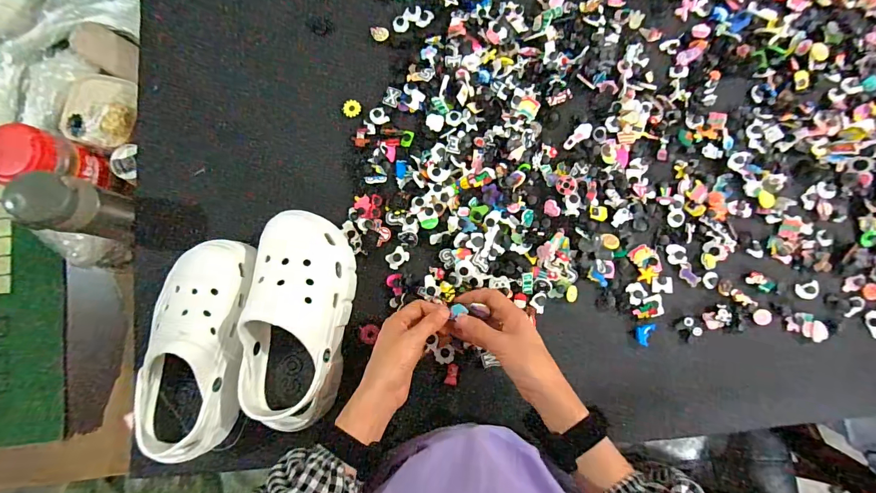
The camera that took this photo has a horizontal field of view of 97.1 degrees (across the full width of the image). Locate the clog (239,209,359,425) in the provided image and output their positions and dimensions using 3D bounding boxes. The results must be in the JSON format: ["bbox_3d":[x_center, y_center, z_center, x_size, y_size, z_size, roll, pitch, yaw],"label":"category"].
[{"bbox_3d":[-0.162,0.080,0.462,0.099,0.107,0.236,5,83,1],"label":"clog"}]

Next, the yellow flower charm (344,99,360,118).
[{"bbox_3d":[-0.122,-0.196,0.546,0.023,0.004,0.021,0,83,0],"label":"yellow flower charm"}]

